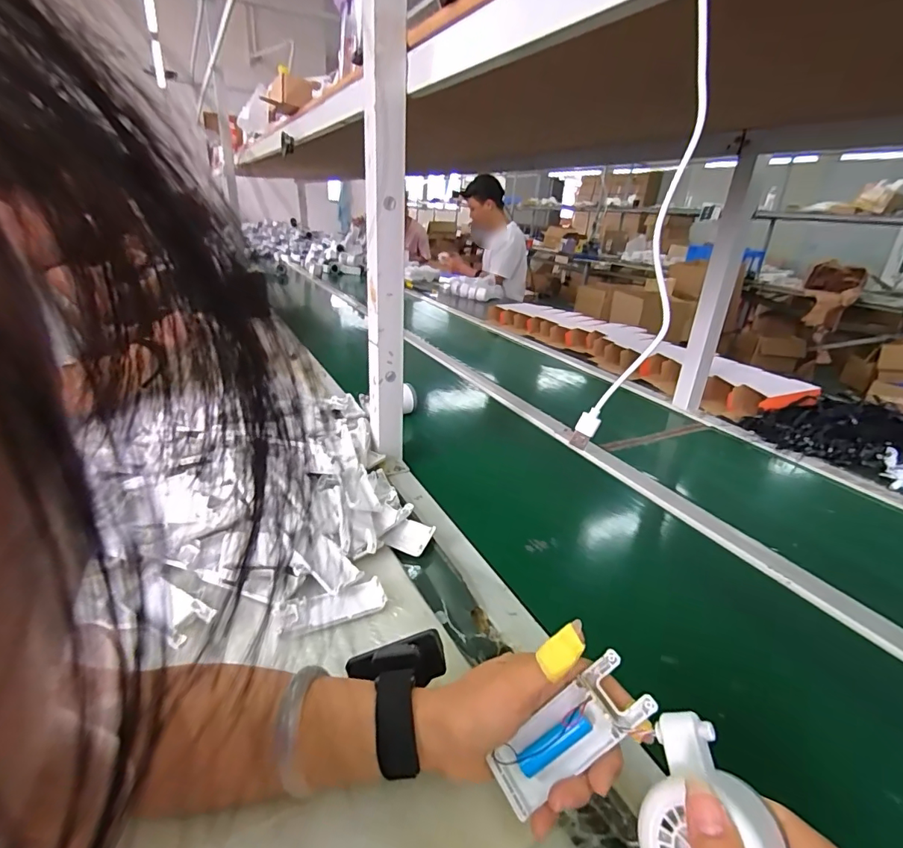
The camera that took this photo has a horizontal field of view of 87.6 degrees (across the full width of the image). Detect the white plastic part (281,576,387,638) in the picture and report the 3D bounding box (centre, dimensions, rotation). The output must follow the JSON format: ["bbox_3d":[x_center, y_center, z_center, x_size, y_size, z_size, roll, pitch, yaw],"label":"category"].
[{"bbox_3d":[-0.114,0.177,0.460,0.095,0.008,0.034,-8,27,-24],"label":"white plastic part"}]

